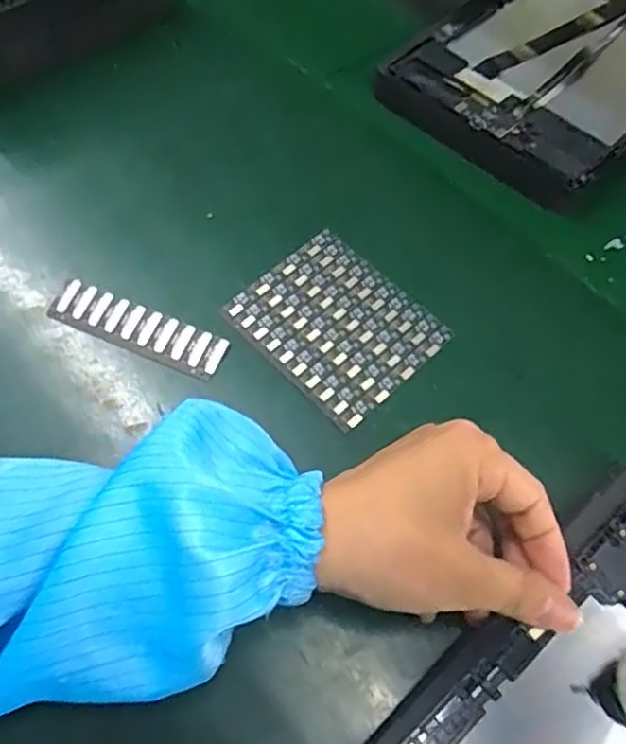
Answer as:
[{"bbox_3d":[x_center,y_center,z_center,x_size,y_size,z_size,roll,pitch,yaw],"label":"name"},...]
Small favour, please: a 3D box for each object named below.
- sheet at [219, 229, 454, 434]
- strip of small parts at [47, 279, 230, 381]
[{"bbox_3d":[0.013,-0.027,0.362,0.082,0.004,0.097,-40,69,-21],"label":"sheet"},{"bbox_3d":[-0.093,-0.024,0.357,0.098,0.005,0.024,21,62,10],"label":"strip of small parts"}]

